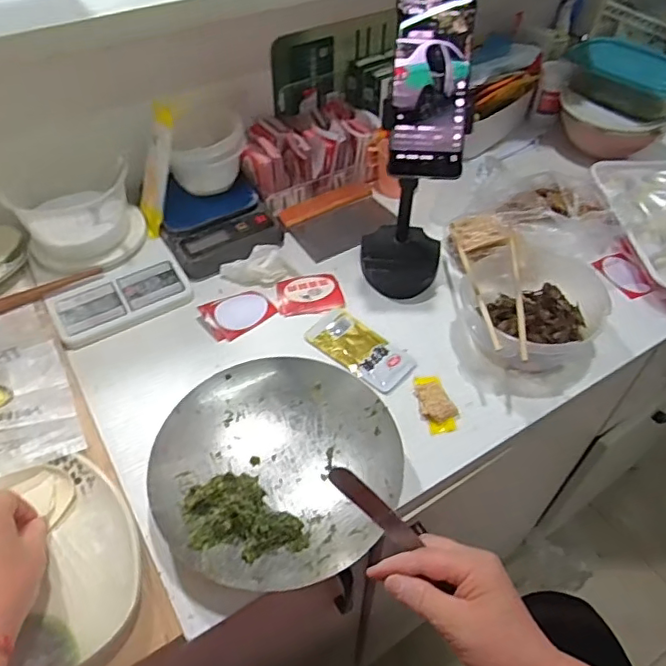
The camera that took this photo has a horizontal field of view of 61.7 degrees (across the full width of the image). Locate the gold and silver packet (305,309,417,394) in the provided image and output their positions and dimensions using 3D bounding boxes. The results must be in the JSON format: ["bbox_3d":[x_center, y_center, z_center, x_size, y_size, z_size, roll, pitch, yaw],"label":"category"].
[{"bbox_3d":[0.033,0.017,0.643,0.064,0.009,0.127,-37,58,-28],"label":"gold and silver packet"}]

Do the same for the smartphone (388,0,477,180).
[{"bbox_3d":[0.094,-0.232,0.532,0.074,0.158,0.017,1,16,1],"label":"smartphone"}]

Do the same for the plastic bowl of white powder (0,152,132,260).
[{"bbox_3d":[-0.311,-0.161,0.695,0.114,0.076,0.130,14,50,12],"label":"plastic bowl of white powder"}]

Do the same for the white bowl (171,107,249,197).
[{"bbox_3d":[-0.175,-0.257,0.774,0.105,0.074,0.126,-15,51,-13],"label":"white bowl"}]

